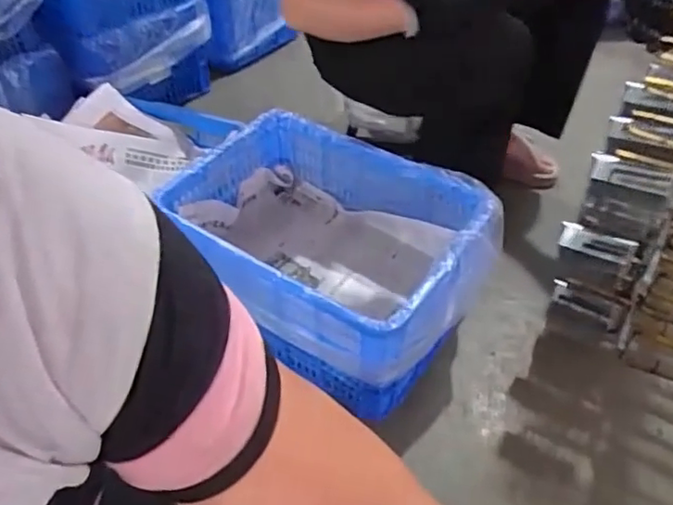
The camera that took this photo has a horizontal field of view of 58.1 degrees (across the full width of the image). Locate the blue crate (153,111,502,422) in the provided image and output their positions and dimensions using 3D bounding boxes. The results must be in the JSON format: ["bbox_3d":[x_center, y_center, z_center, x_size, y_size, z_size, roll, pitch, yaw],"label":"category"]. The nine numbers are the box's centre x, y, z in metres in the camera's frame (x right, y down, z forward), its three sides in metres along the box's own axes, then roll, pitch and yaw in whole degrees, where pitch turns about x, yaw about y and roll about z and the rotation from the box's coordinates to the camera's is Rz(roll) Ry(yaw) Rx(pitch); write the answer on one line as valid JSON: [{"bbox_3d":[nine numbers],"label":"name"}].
[{"bbox_3d":[-0.017,0.001,1.068,0.509,0.243,0.344,26,52,24],"label":"blue crate"}]

